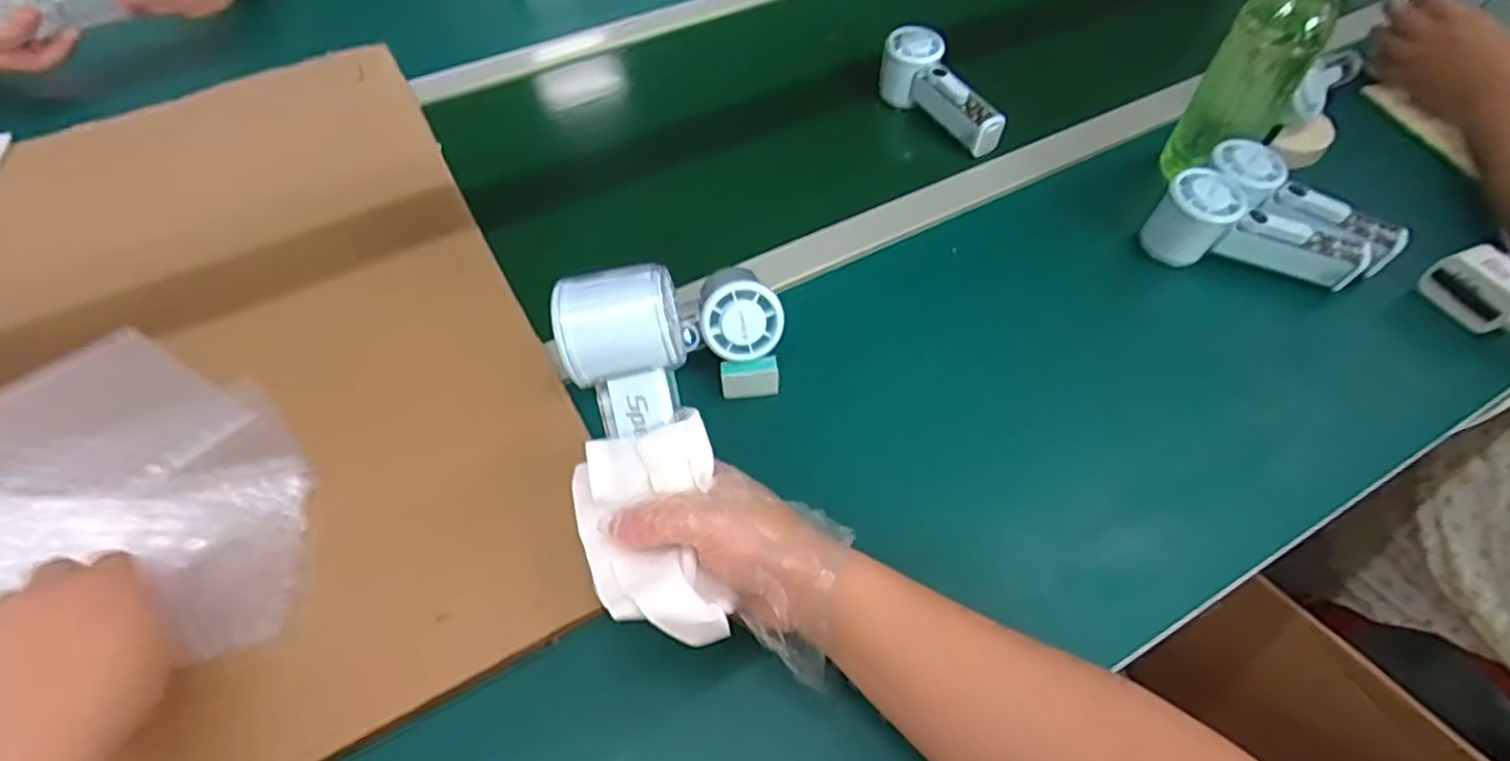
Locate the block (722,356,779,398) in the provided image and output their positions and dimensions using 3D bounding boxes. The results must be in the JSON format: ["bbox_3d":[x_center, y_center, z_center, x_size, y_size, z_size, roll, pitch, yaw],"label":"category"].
[{"bbox_3d":[-0.003,-0.002,0.514,0.040,0.025,0.015,-5,53,-3],"label":"block"}]

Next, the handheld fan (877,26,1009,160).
[{"bbox_3d":[0.184,-0.284,0.697,0.051,0.062,0.152,-22,55,-15],"label":"handheld fan"}]

